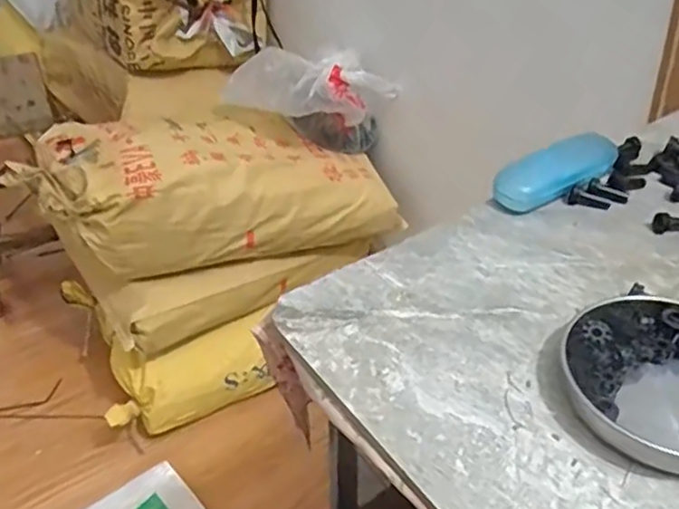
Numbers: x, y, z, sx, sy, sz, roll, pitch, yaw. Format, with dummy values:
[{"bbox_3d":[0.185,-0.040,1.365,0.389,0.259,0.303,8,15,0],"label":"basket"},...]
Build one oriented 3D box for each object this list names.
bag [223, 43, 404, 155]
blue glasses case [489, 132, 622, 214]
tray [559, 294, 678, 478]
[{"bbox_3d":[-0.057,-0.280,1.251,0.317,0.197,0.151,6,40,9],"label":"bag"},{"bbox_3d":[0.217,-0.082,0.634,0.154,0.039,0.049,-23,44,-24],"label":"blue glasses case"},{"bbox_3d":[0.231,0.080,0.442,0.138,0.021,0.152,23,45,27],"label":"tray"}]

